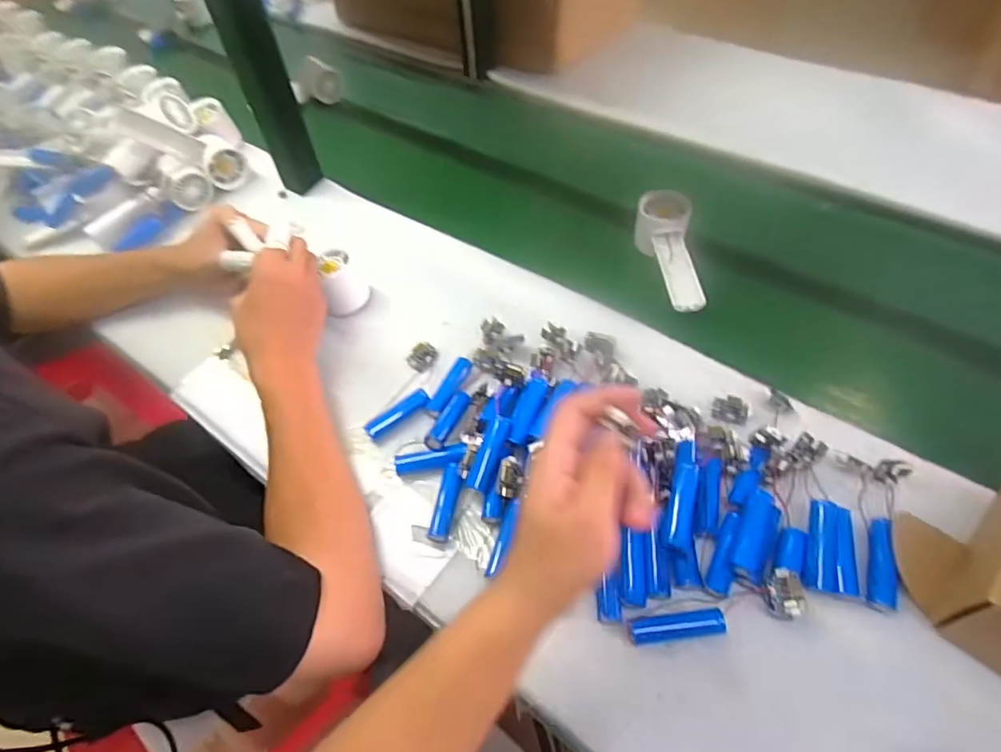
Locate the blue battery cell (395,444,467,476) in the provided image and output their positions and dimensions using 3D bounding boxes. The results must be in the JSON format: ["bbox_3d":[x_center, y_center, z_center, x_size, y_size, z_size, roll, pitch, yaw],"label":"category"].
[{"bbox_3d":[-0.061,0.074,0.490,0.063,0.017,0.016,-7,53,-2],"label":"blue battery cell"}]

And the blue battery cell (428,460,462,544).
[{"bbox_3d":[-0.047,0.108,0.474,0.019,0.019,0.066,7,62,9],"label":"blue battery cell"}]

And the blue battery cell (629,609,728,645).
[{"bbox_3d":[0.128,0.182,0.401,0.067,0.019,0.016,-5,53,-1],"label":"blue battery cell"}]

